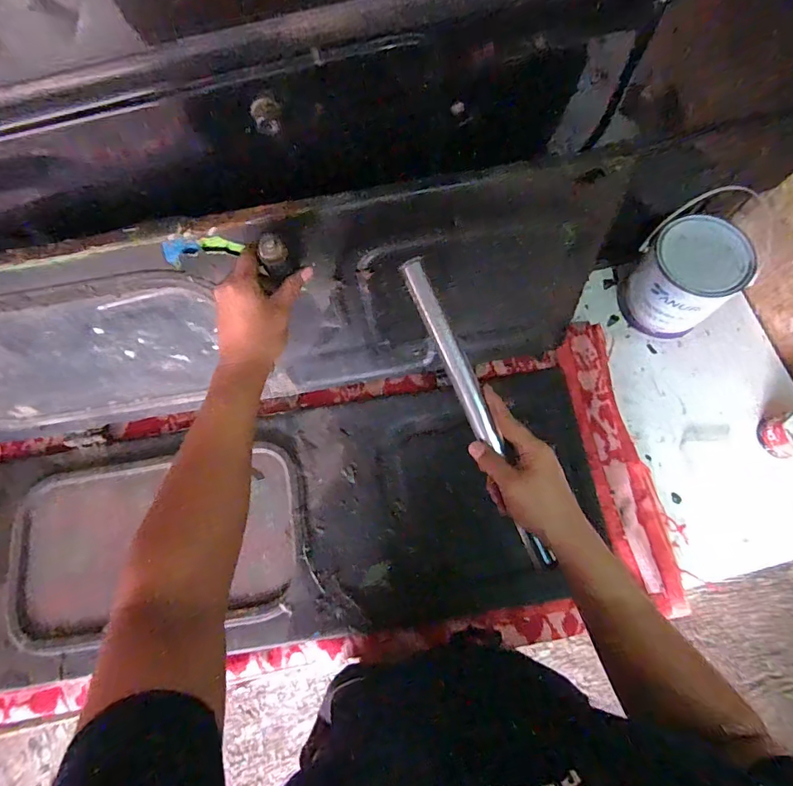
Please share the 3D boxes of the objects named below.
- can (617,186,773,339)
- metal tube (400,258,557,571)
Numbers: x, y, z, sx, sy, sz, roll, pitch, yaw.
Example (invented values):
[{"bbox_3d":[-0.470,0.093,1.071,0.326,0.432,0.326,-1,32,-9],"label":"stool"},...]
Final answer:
[{"bbox_3d":[0.479,-0.194,0.785,0.138,0.159,0.150,-41,75,-11],"label":"can"},{"bbox_3d":[0.082,0.022,0.460,0.023,0.016,0.329,-24,90,-7],"label":"metal tube"}]

